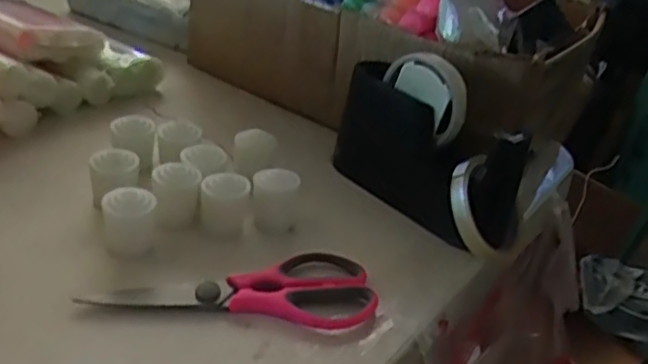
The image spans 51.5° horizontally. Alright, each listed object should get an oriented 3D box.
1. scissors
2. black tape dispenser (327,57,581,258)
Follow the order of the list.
[{"bbox_3d":[-0.062,0.070,0.494,0.197,0.015,0.083,7,32,-6],"label":"scissors"},{"bbox_3d":[0.102,-0.032,0.587,0.076,0.122,0.194,-17,39,-36],"label":"black tape dispenser"}]

